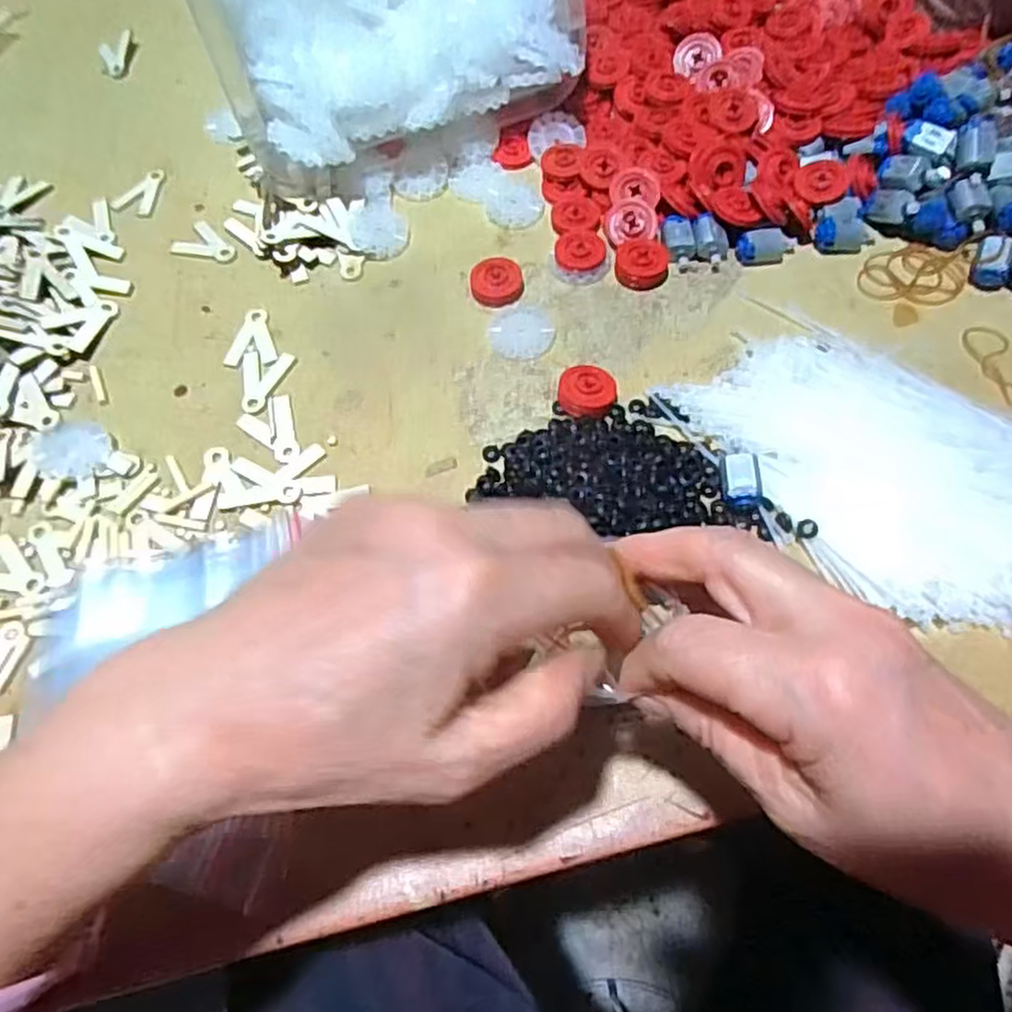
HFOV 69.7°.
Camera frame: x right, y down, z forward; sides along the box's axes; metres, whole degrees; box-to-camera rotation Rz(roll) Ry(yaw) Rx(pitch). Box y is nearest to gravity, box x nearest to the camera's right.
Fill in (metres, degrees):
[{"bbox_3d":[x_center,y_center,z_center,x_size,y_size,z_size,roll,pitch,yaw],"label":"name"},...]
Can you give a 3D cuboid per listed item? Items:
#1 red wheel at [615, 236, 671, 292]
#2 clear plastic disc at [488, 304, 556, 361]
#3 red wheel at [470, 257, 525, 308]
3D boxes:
[{"bbox_3d":[0.085,-0.152,0.455,0.032,0.015,0.030,-1,63,2],"label":"red wheel"},{"bbox_3d":[0.010,-0.107,0.442,0.039,0.004,0.040,-1,63,2],"label":"clear plastic disc"},{"bbox_3d":[-0.005,-0.142,0.458,0.033,0.013,0.031,-1,63,2],"label":"red wheel"}]

